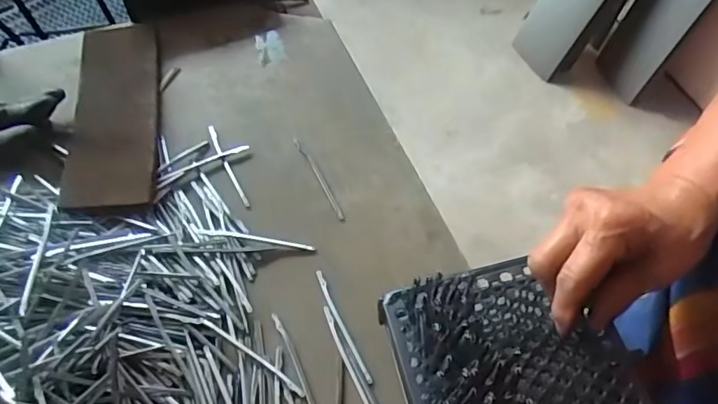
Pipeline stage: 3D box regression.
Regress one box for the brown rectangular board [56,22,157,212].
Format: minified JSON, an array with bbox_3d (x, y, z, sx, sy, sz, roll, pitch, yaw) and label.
[{"bbox_3d":[-0.256,-0.100,0.579,0.087,0.018,0.258,-9,60,-5],"label":"brown rectangular board"}]

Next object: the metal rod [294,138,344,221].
[{"bbox_3d":[-0.040,-0.024,0.542,0.006,0.006,0.107,-24,62,-14],"label":"metal rod"}]

